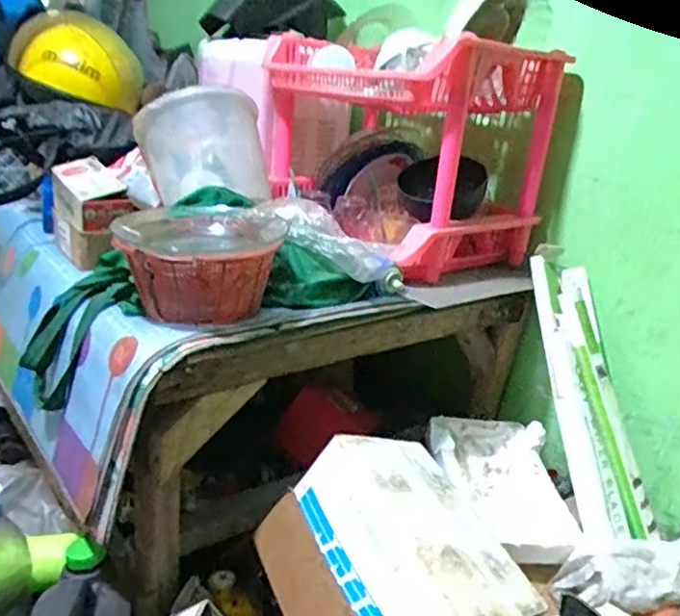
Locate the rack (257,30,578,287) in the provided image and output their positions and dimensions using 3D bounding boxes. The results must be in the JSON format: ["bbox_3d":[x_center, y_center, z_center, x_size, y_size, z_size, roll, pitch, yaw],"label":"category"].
[{"bbox_3d":[0.108,-0.283,1.077,0.346,0.341,0.455,-10,24,-35],"label":"rack"}]

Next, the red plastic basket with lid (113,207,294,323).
[{"bbox_3d":[-0.172,-0.052,0.744,0.191,0.106,0.195,5,20,2],"label":"red plastic basket with lid"}]

